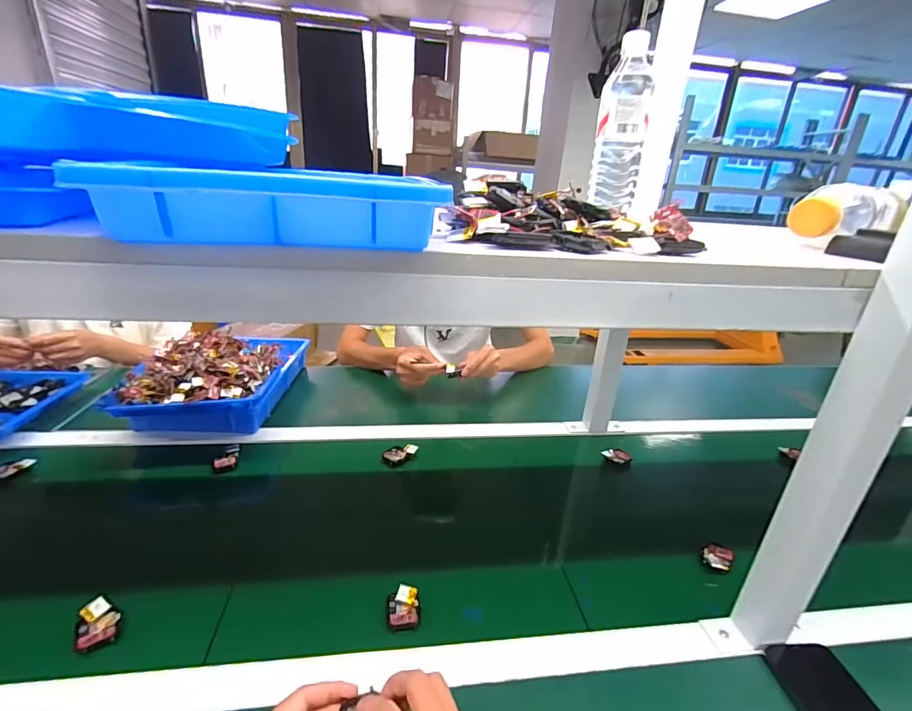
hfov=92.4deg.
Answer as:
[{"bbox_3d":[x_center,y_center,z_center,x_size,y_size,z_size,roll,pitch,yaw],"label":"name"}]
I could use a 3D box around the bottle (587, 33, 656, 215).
[{"bbox_3d":[0.219,-0.301,0.576,0.066,0.199,0.066,12,24,17],"label":"bottle"}]

